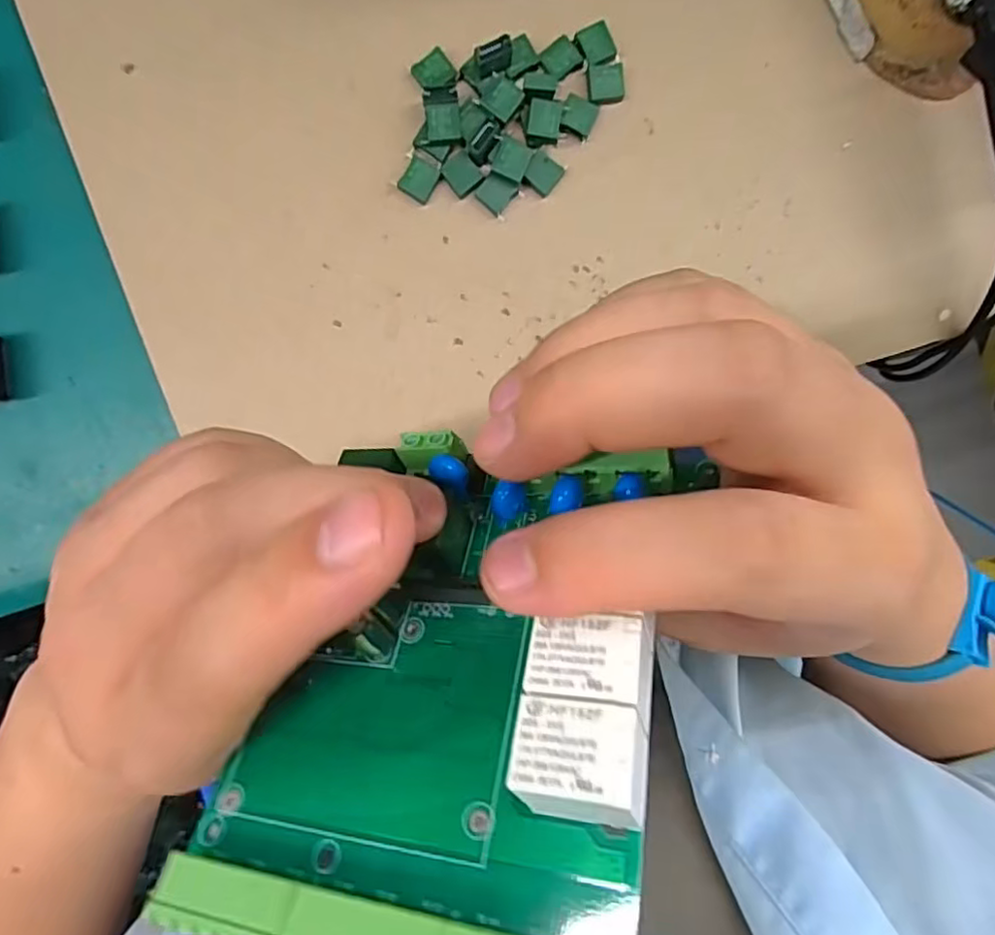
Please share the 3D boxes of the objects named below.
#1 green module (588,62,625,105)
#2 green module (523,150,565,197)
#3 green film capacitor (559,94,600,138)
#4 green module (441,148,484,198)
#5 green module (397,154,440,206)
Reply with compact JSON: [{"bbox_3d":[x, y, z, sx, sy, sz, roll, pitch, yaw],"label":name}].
[{"bbox_3d":[0.053,-0.186,0.308,0.018,0.005,0.016,-7,96,-2],"label":"green module"},{"bbox_3d":[0.022,-0.144,0.311,0.017,0.004,0.016,33,100,-21],"label":"green module"},{"bbox_3d":[0.040,-0.172,0.309,0.017,0.005,0.017,20,94,-4],"label":"green film capacitor"},{"bbox_3d":[-0.017,-0.143,0.309,0.016,0.004,0.016,-40,96,2],"label":"green module"},{"bbox_3d":[-0.038,-0.140,0.311,0.016,0.005,0.018,28,94,-5],"label":"green module"}]

